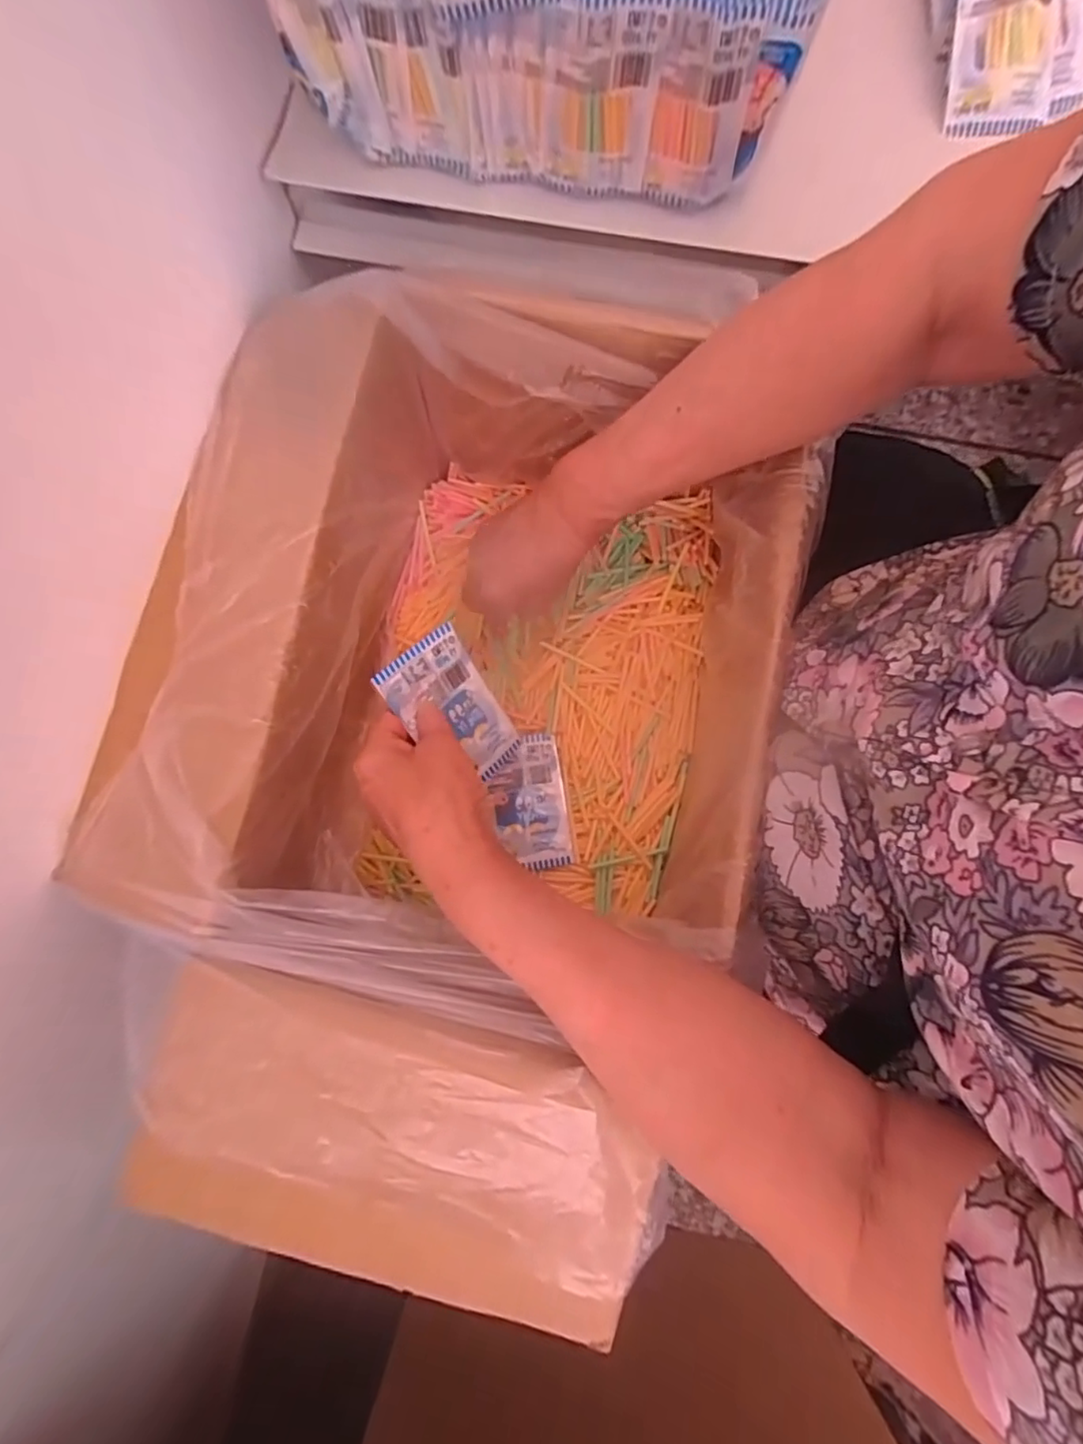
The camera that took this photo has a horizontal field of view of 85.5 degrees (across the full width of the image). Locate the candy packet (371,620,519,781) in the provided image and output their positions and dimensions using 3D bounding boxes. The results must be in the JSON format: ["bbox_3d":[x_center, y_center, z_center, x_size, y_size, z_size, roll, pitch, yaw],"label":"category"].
[{"bbox_3d":[-0.058,-0.007,0.388,0.066,0.005,0.099,-46,116,-30],"label":"candy packet"}]

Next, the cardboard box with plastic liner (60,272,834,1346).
[{"bbox_3d":[-0.070,0.011,0.387,0.344,0.194,0.492,15,80,4],"label":"cardboard box with plastic liner"}]

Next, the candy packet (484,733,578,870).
[{"bbox_3d":[-0.010,0.062,0.455,0.056,0.012,0.100,-10,79,-1],"label":"candy packet"}]

